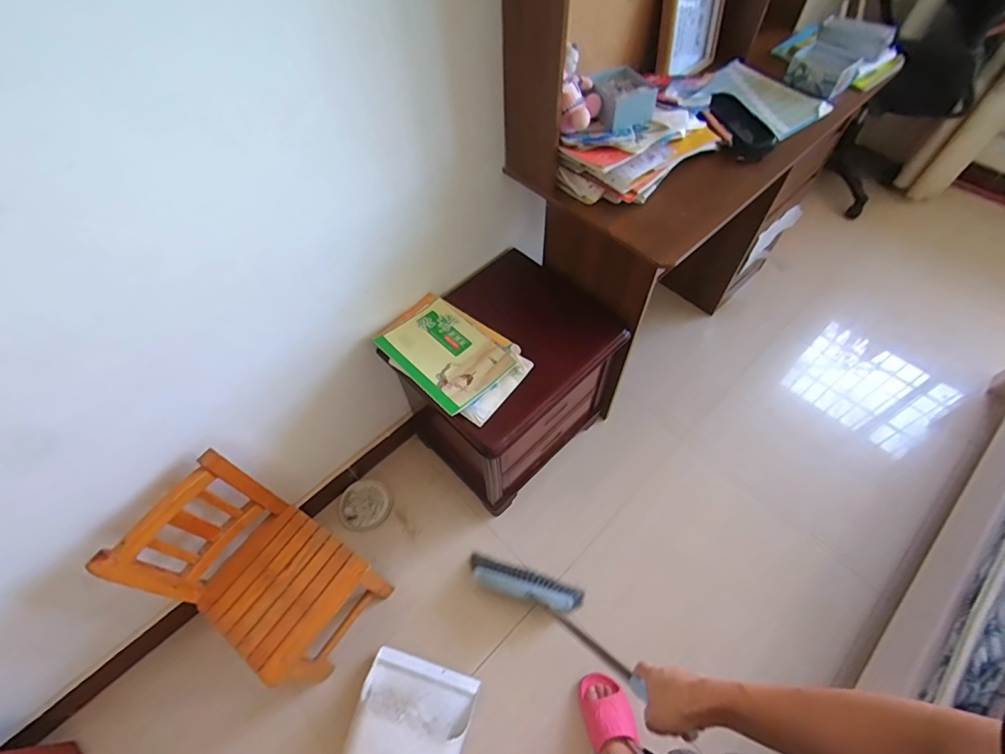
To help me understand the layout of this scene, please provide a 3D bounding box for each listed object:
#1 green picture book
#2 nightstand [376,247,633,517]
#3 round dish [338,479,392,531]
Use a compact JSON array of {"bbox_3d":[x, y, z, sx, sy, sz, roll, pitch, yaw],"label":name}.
[{"bbox_3d":[-0.124,-0.056,1.031,0.190,0.020,0.257,-39,65,-20],"label":"green picture book"},{"bbox_3d":[-0.008,-0.019,1.290,0.495,0.436,0.461,-40,66,-21],"label":"nightstand"},{"bbox_3d":[-0.398,0.359,1.354,0.141,0.017,0.150,-1,59,1],"label":"round dish"}]

